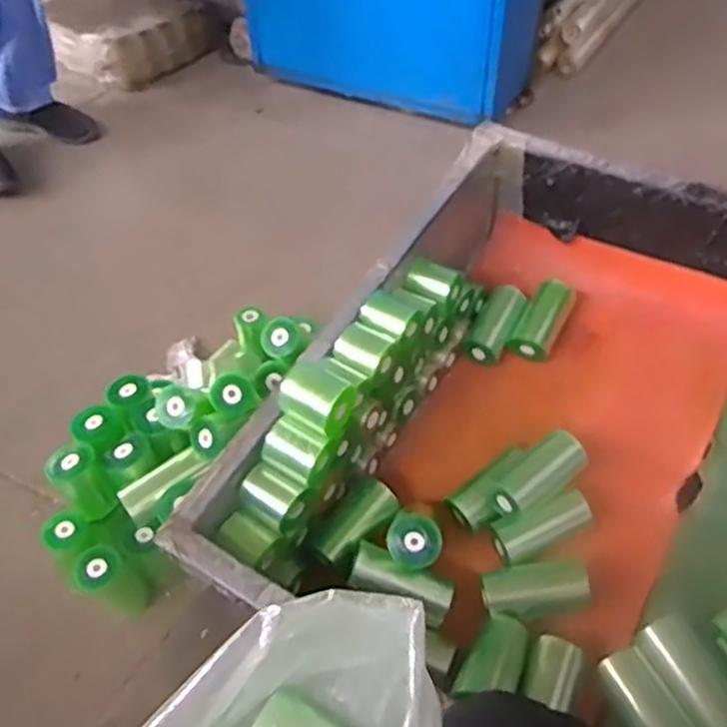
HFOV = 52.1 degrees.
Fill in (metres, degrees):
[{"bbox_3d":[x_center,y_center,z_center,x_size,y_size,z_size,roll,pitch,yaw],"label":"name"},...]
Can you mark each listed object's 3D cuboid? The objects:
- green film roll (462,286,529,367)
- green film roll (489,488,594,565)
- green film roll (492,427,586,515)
[{"bbox_3d":[0.201,-0.060,1.136,0.061,0.049,0.129,19,50,19],"label":"green film roll"},{"bbox_3d":[0.224,0.202,0.932,0.121,0.050,0.054,-18,49,-14],"label":"green film roll"},{"bbox_3d":[0.219,0.135,0.928,0.131,0.042,0.057,-37,54,-9],"label":"green film roll"}]

